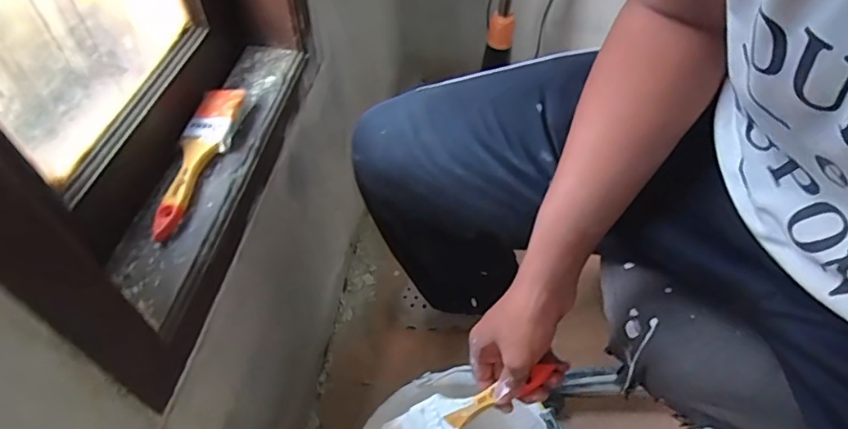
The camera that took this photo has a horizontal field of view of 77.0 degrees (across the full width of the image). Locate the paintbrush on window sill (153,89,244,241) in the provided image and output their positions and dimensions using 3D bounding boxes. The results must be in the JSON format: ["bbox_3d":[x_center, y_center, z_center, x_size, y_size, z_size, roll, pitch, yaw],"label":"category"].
[{"bbox_3d":[-0.228,-0.059,0.546,0.049,0.025,0.190,1,52,0],"label":"paintbrush on window sill"}]

